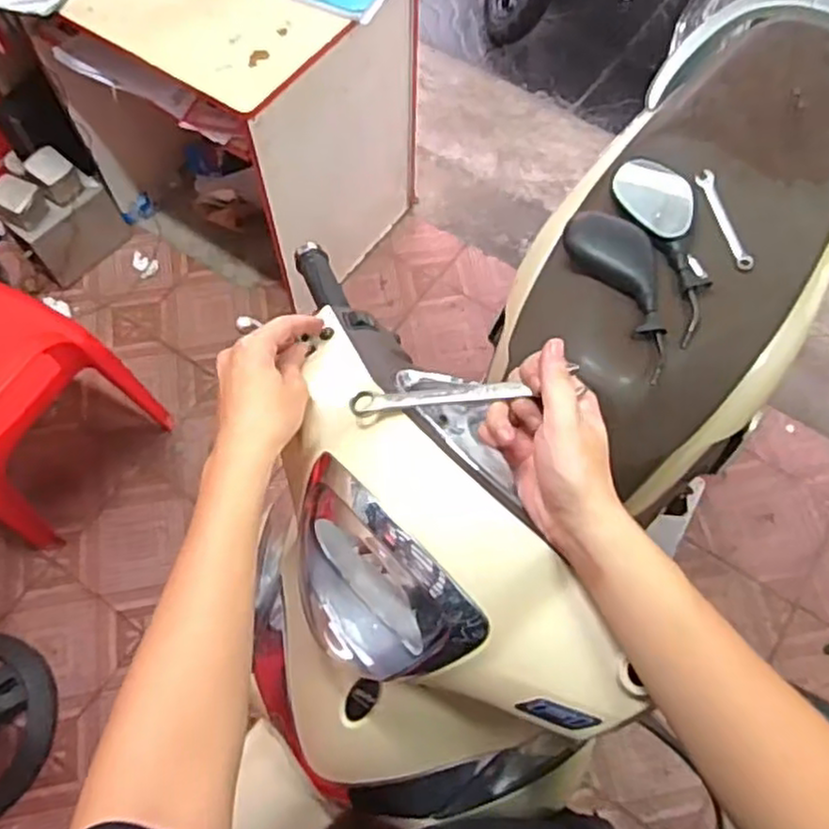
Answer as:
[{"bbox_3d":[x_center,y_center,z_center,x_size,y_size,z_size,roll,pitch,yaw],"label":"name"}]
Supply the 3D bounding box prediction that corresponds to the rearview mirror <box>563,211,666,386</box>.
[{"bbox_3d":[0.286,-0.175,0.947,0.092,0.041,0.258,-20,67,-10],"label":"rearview mirror"}]

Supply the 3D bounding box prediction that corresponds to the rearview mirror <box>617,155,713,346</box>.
[{"bbox_3d":[0.352,-0.229,0.964,0.092,0.041,0.270,-16,80,-8],"label":"rearview mirror"}]

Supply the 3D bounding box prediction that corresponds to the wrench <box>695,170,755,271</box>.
[{"bbox_3d":[0.426,-0.266,0.984,0.024,0.007,0.152,-20,76,4],"label":"wrench"}]

